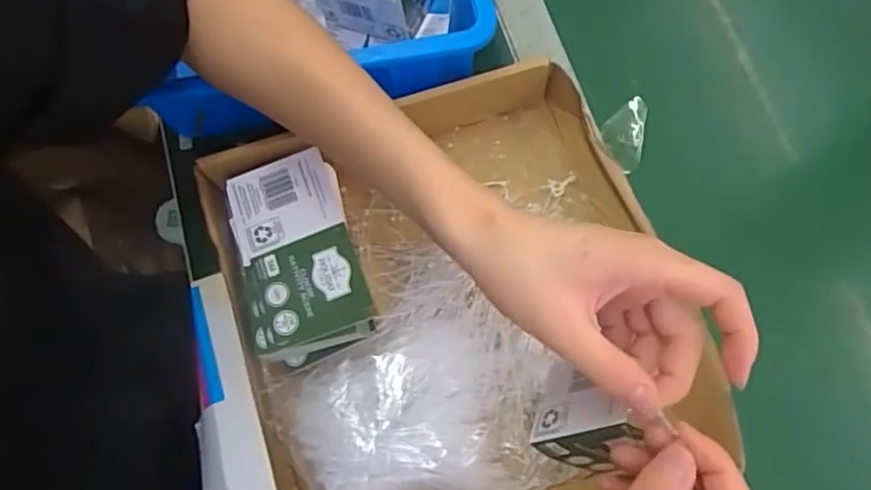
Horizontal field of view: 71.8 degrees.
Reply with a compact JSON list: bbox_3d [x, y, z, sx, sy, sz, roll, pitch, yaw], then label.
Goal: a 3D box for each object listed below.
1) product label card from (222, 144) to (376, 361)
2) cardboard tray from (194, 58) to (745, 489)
[{"bbox_3d":[-0.099,0.001,0.417,0.083,0.009,0.134,-17,73,0],"label":"product label card"},{"bbox_3d":[0.013,0.047,0.415,0.302,0.053,0.322,-18,74,-4],"label":"cardboard tray"}]

